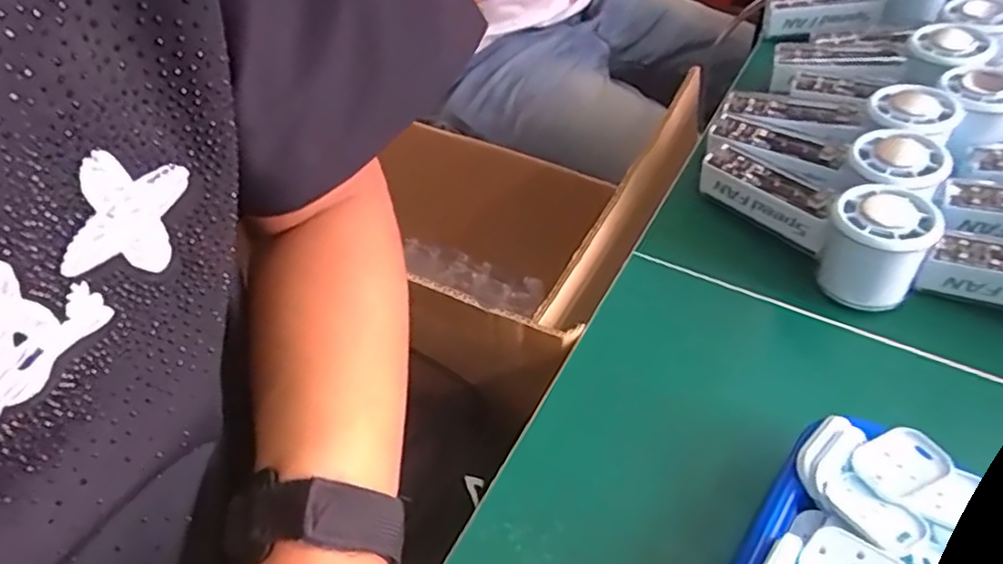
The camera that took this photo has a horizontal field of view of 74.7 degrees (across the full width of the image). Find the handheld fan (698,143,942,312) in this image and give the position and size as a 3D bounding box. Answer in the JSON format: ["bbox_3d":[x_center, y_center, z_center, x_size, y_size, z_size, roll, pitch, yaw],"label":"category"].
[{"bbox_3d":[0.196,-0.044,0.429,0.054,0.065,0.153,-34,55,-24],"label":"handheld fan"}]

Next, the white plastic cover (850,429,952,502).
[{"bbox_3d":[0.188,0.086,0.310,0.040,0.007,0.028,-19,50,-13],"label":"white plastic cover"}]

